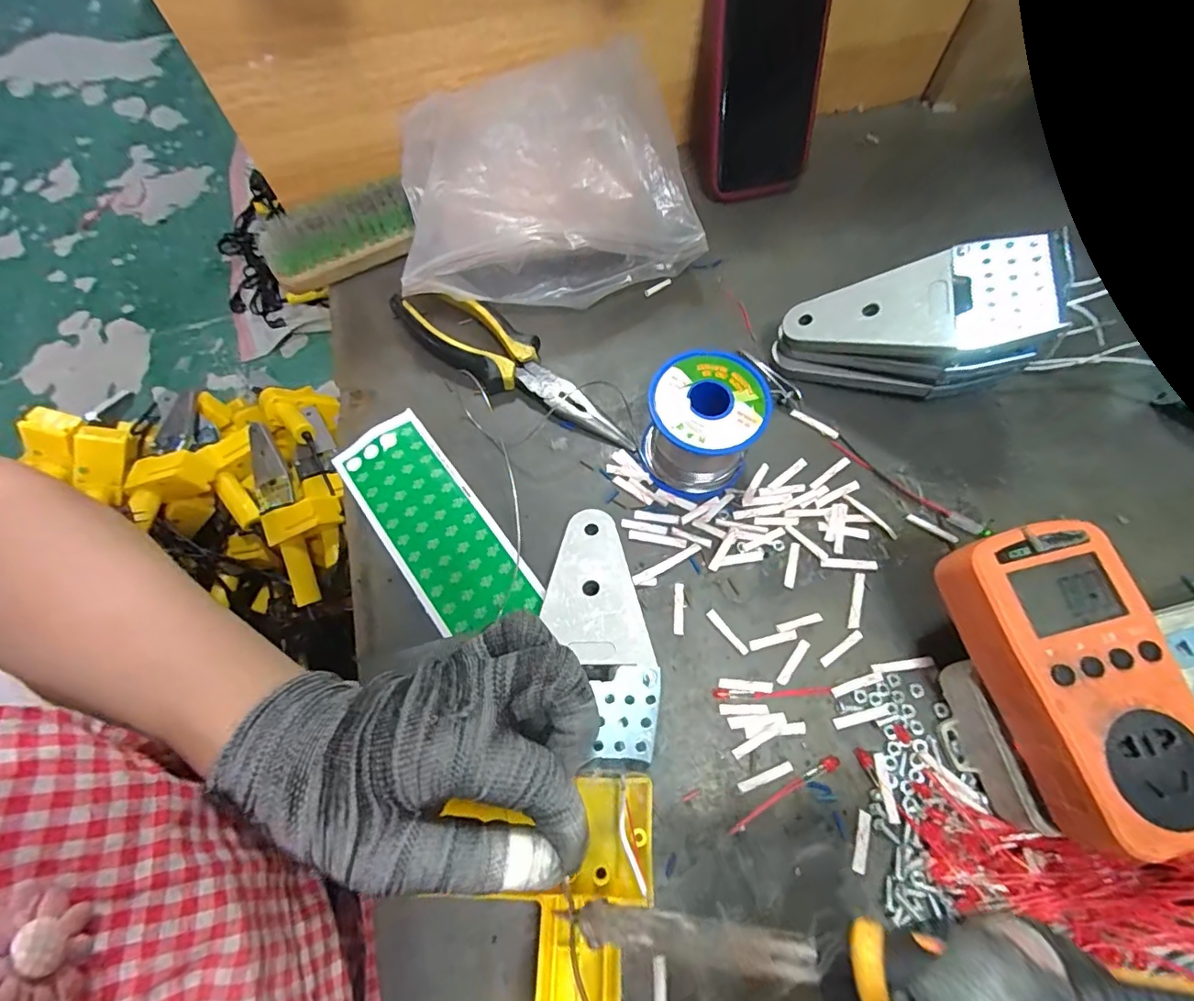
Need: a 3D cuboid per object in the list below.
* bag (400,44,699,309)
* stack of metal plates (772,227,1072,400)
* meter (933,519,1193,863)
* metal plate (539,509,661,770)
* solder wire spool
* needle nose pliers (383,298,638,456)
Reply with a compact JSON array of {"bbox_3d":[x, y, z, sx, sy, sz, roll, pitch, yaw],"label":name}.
[{"bbox_3d":[-0.038,-0.212,0.368,0.199,0.092,0.136,-15,68,-6],"label":"bag"},{"bbox_3d":[0.190,-0.109,0.325,0.136,0.092,0.063,15,68,7],"label":"stack of metal plates"},{"bbox_3d":[0.207,0.075,0.228,0.065,0.033,0.124,-13,68,-5],"label":"meter"},{"bbox_3d":[0.001,0.067,0.281,0.048,0.005,0.134,-13,58,-5],"label":"metal plate"},{"bbox_3d":[0.062,-0.042,0.313,0.063,0.062,0.065,0,67,1],"label":"solder wire spool"},{"bbox_3d":[-0.059,-0.092,0.356,0.193,0.023,0.047,35,72,14],"label":"needle nose pliers"}]

